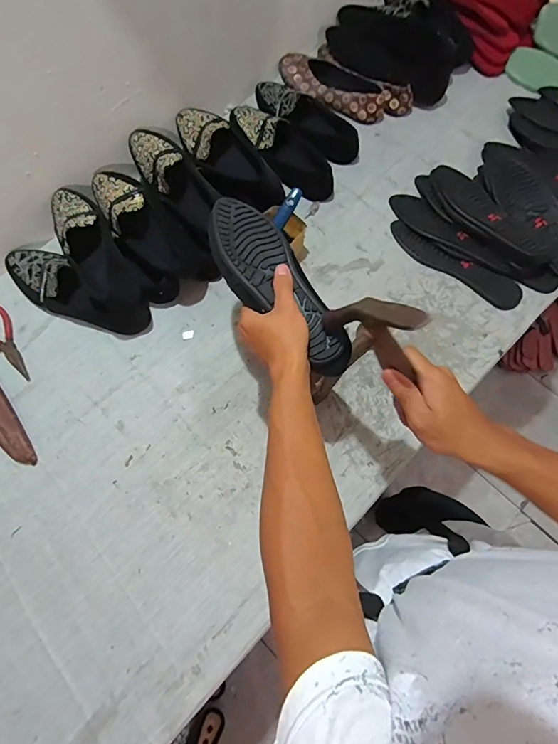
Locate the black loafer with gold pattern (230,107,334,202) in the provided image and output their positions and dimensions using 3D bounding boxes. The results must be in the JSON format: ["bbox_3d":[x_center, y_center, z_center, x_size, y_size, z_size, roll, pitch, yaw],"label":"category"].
[{"bbox_3d":[0.005,-0.411,0.756,0.091,0.056,0.245,-38,74,-12],"label":"black loafer with gold pattern"}]

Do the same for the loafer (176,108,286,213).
[{"bbox_3d":[-0.096,-0.361,0.694,0.232,0.061,0.088,43,76,14],"label":"loafer"}]

